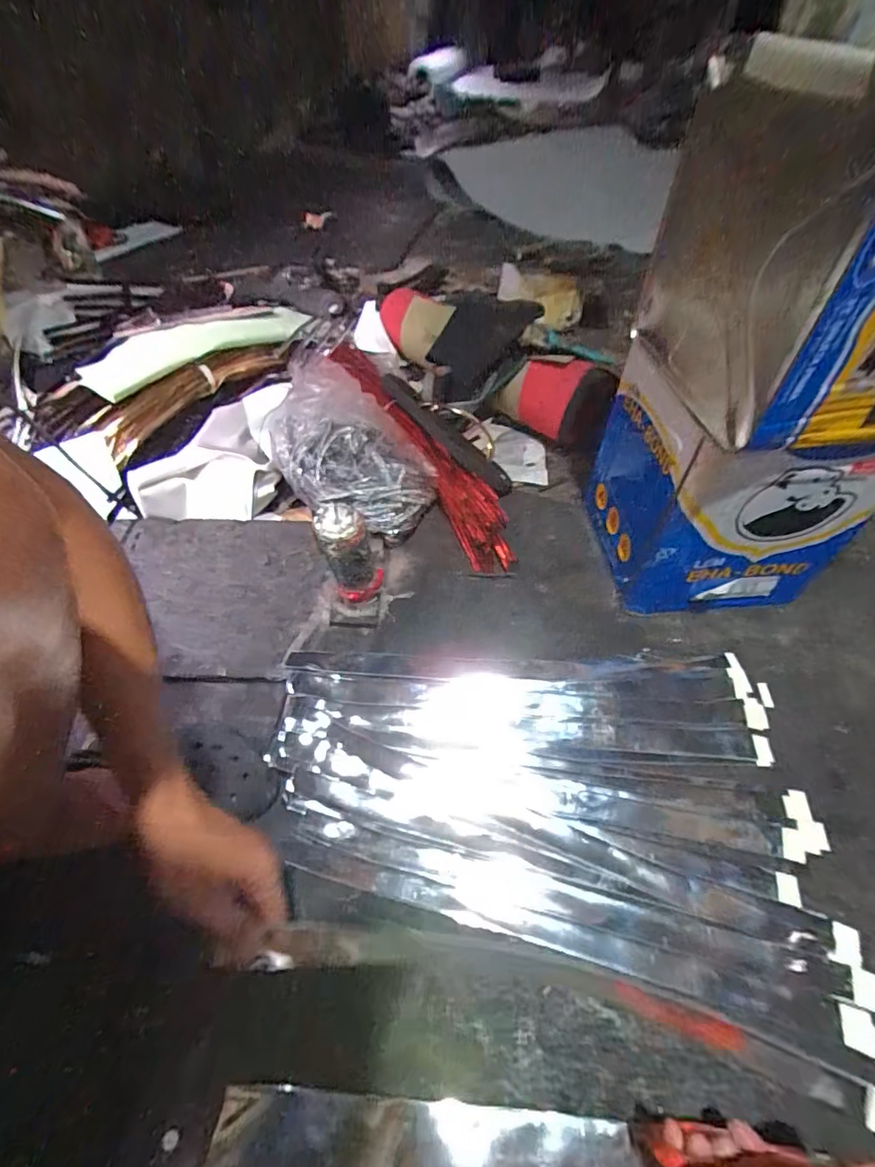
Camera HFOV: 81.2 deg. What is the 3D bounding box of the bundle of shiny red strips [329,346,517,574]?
[{"bbox_3d":[-0.044,-0.230,0.809,0.085,0.096,0.543,-25,56,-21],"label":"bundle of shiny red strips"}]

